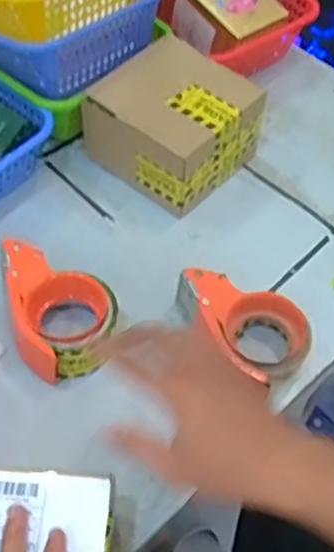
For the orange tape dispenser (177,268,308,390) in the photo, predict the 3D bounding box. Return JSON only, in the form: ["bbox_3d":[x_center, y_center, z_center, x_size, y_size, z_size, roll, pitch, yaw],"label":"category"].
[{"bbox_3d":[0.075,0.047,0.649,0.091,0.062,0.137,-29,61,-22],"label":"orange tape dispenser"}]

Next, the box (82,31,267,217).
[{"bbox_3d":[0.008,-0.177,0.768,0.156,0.109,0.151,36,60,21],"label":"box"}]

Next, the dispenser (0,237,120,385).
[{"bbox_3d":[-0.104,0.030,0.648,0.102,0.061,0.139,-12,56,-12],"label":"dispenser"}]

